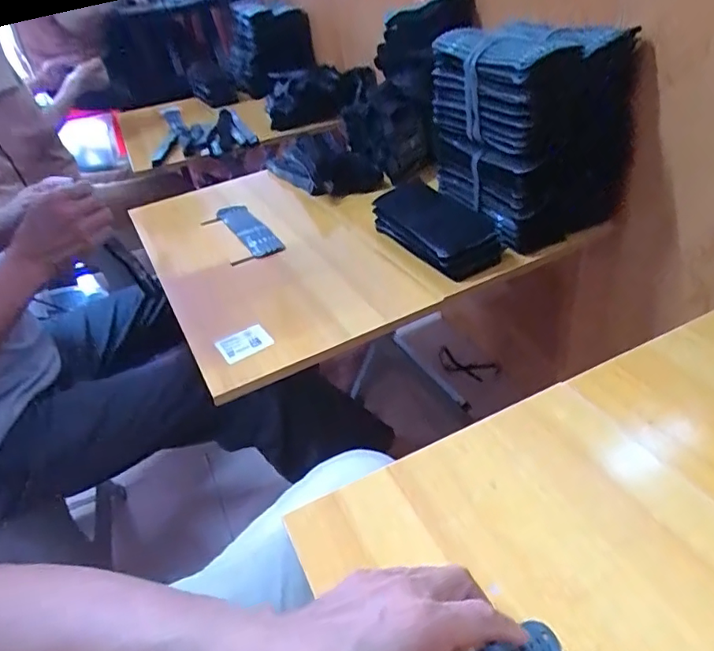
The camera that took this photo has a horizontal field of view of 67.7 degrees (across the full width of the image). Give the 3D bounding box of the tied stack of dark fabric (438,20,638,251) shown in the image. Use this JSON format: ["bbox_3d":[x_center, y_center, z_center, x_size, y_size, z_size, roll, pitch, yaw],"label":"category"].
[{"bbox_3d":[0.234,-0.282,0.763,0.181,0.241,0.239,-20,38,-13],"label":"tied stack of dark fabric"}]

